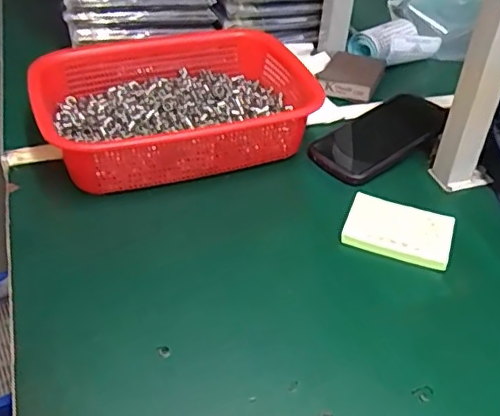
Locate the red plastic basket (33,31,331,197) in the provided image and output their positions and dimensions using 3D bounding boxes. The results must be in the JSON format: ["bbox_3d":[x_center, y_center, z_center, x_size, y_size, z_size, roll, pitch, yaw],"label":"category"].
[{"bbox_3d":[-0.073,-0.113,0.634,0.287,0.072,0.204,-12,43,-17],"label":"red plastic basket"}]

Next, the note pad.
[{"bbox_3d":[0.138,0.021,0.537,0.094,0.012,0.065,16,42,14],"label":"note pad"}]

